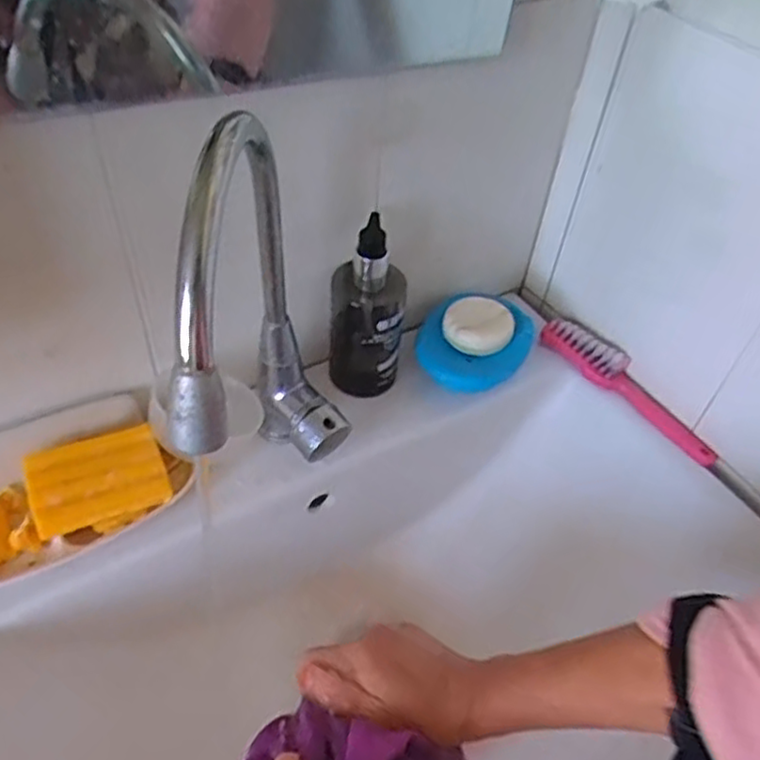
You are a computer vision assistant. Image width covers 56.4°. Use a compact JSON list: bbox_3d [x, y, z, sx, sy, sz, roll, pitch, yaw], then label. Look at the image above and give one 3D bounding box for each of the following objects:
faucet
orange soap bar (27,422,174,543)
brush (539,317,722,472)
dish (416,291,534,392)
[{"bbox_3d":[-0.059,-0.002,0.429,0.076,0.277,0.203,5,48,-2],"label":"faucet"},{"bbox_3d":[-0.201,0.070,0.508,0.088,0.032,0.058,-17,52,-20],"label":"orange soap bar"},{"bbox_3d":[0.232,0.003,0.660,0.037,0.020,0.194,-30,57,-28],"label":"brush"},{"bbox_3d":[0.089,-0.039,0.660,0.096,0.032,0.109,20,49,12],"label":"dish"}]

